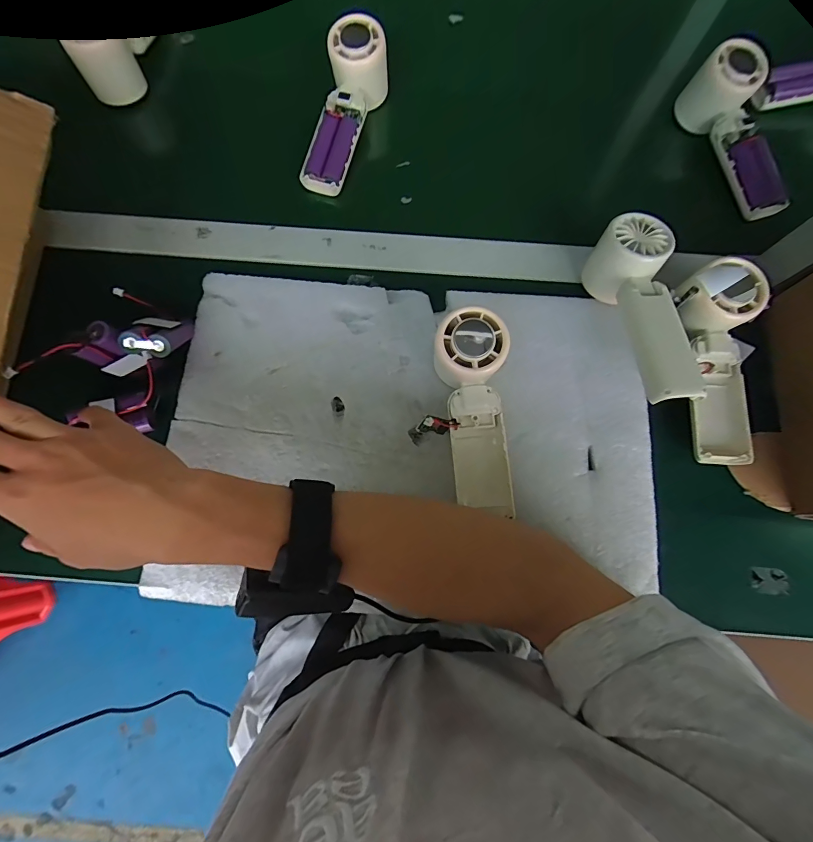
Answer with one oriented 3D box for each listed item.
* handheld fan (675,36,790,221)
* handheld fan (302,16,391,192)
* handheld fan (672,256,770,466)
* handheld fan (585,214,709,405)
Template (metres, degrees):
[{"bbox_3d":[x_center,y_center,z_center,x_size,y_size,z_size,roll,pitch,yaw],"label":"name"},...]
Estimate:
[{"bbox_3d":[0.332,-0.284,0.397,0.042,0.061,0.166,-23,90,-5],"label":"handheld fan"},{"bbox_3d":[-0.064,-0.314,0.402,0.052,0.042,0.168,18,91,5],"label":"handheld fan"},{"bbox_3d":[0.258,-0.047,0.325,0.056,0.034,0.162,-4,91,0],"label":"handheld fan"},{"bbox_3d":[0.191,-0.089,0.325,0.048,0.053,0.158,-4,77,0],"label":"handheld fan"}]

